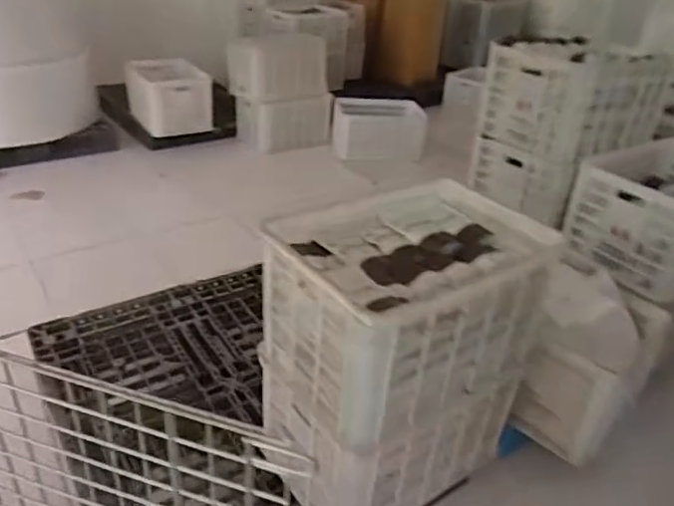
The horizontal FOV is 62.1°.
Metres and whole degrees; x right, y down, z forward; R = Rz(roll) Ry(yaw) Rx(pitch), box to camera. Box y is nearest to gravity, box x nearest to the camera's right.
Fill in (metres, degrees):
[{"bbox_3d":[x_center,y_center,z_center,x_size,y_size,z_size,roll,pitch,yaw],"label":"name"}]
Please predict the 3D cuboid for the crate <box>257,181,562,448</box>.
[{"bbox_3d":[0.174,0.097,1.381,0.663,0.359,0.487,-16,39,-31],"label":"crate"}]

